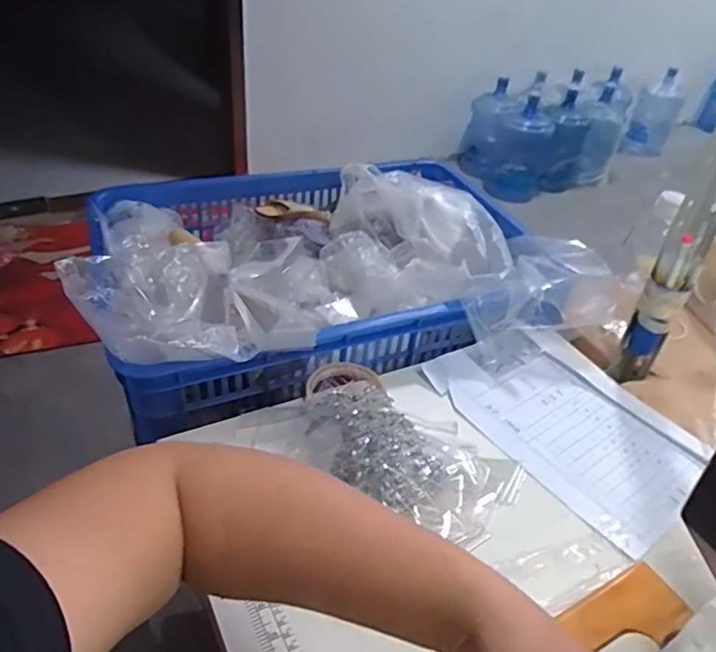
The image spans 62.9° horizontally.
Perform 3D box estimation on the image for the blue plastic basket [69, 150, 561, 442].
[{"bbox_3d":[-0.050,-0.098,0.812,0.592,0.126,0.448,-6,40,-15],"label":"blue plastic basket"}]

